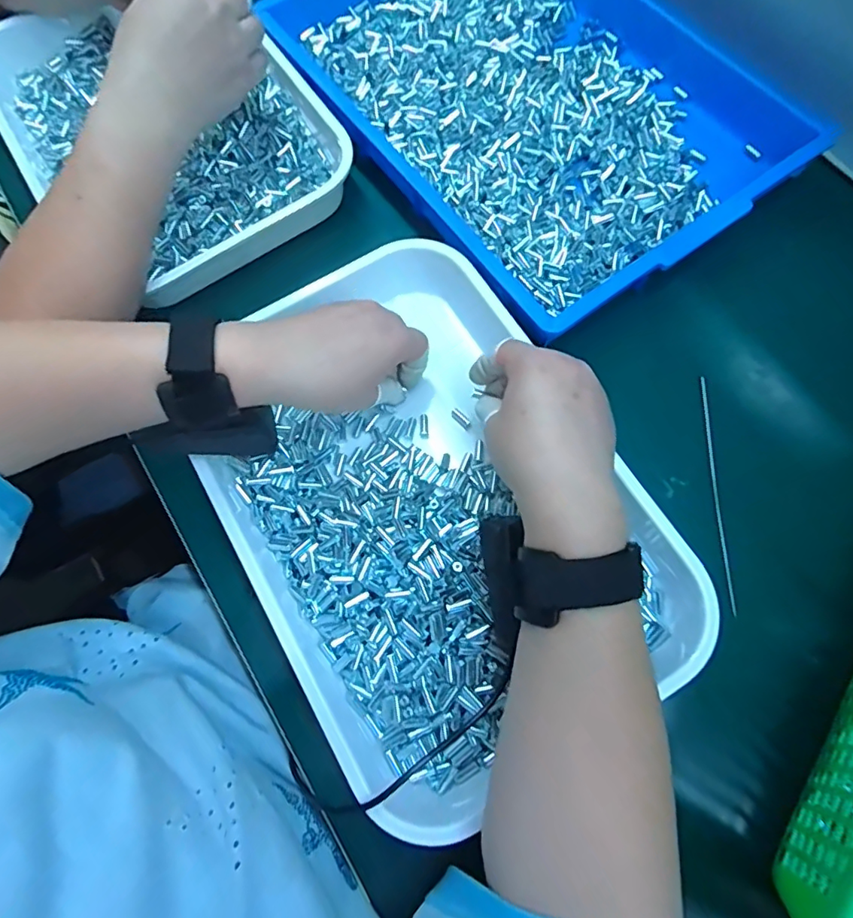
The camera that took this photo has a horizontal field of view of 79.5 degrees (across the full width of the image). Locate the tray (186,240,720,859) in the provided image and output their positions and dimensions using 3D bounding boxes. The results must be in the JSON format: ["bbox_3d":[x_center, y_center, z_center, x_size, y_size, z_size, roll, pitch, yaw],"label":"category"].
[{"bbox_3d":[0.004,0.024,0.347,0.253,0.043,0.352,-31,74,-8],"label":"tray"}]

